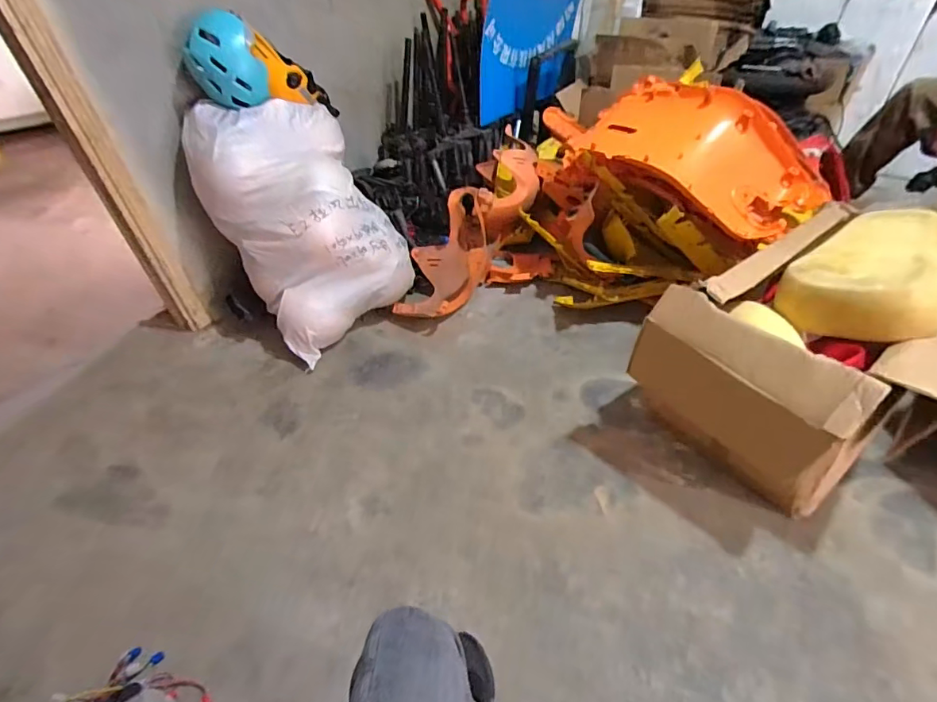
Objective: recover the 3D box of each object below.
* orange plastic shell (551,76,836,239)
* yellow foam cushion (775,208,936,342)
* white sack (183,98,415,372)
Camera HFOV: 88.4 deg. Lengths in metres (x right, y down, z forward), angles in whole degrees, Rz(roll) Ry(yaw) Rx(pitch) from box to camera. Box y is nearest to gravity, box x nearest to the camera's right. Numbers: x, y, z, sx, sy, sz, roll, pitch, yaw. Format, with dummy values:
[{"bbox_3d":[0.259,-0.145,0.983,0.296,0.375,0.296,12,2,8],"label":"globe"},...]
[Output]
[{"bbox_3d":[0.605,-0.561,1.383,0.741,0.272,0.396,28,52,29],"label":"orange plastic shell"},{"bbox_3d":[0.798,-0.160,0.941,0.272,0.142,0.330,28,52,29],"label":"yellow foam cushion"},{"bbox_3d":[-0.454,-0.354,1.388,0.444,0.568,0.322,-33,51,-27],"label":"white sack"}]

